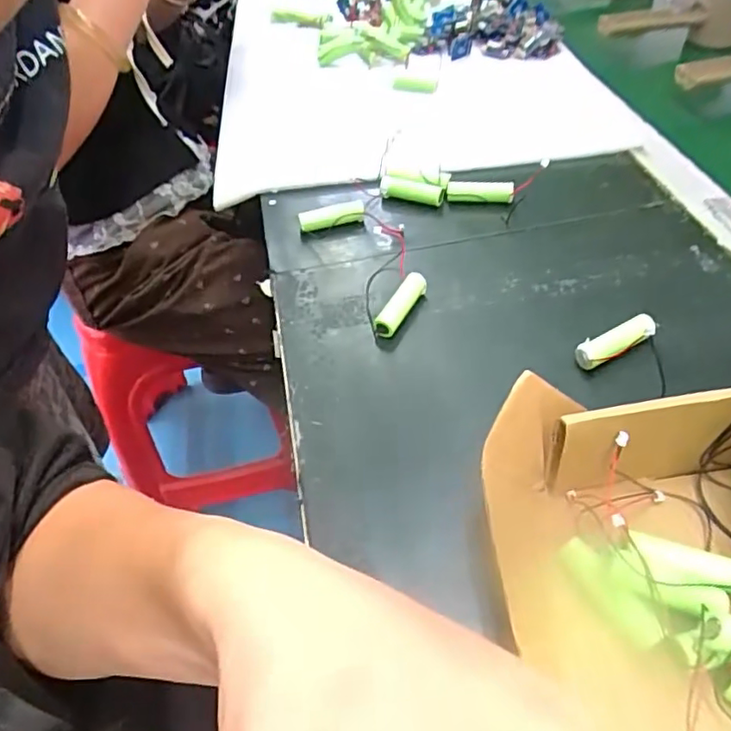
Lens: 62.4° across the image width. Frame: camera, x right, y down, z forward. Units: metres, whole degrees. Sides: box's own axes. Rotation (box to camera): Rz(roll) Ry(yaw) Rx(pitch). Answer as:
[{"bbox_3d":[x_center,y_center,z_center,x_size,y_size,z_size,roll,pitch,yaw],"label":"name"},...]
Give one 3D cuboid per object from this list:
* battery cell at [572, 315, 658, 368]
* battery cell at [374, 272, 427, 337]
[{"bbox_3d":[0.145,-0.014,0.351,0.049,0.017,0.013,-23,50,-16],"label":"battery cell"},{"bbox_3d":[0.023,-0.039,0.388,0.013,0.016,0.050,21,52,22],"label":"battery cell"}]

